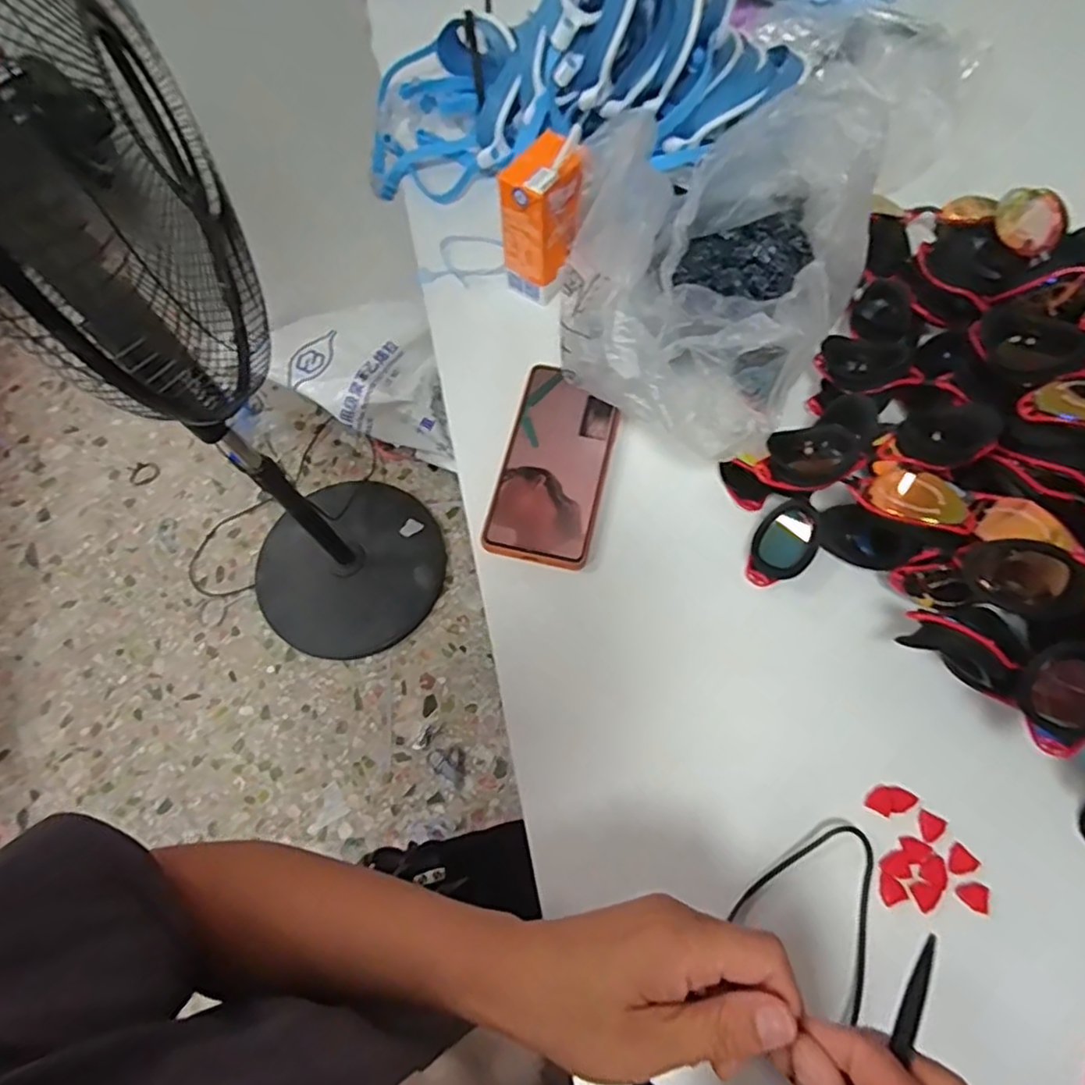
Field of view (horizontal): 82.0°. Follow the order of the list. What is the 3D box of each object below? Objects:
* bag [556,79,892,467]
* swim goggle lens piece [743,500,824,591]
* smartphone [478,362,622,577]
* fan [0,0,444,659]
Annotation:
[{"bbox_3d":[0.116,-0.193,0.452,0.184,0.137,0.262,7,68,5],"label":"bag"},{"bbox_3d":[0.169,0.002,0.437,0.040,0.018,0.064,40,74,16],"label":"swim goggle lens piece"},{"bbox_3d":[0.011,-0.060,0.469,0.077,0.008,0.158,13,69,7],"label":"smartphone"},{"bbox_3d":[-0.395,-0.151,0.787,0.327,1.100,0.340,32,72,14],"label":"fan"}]

